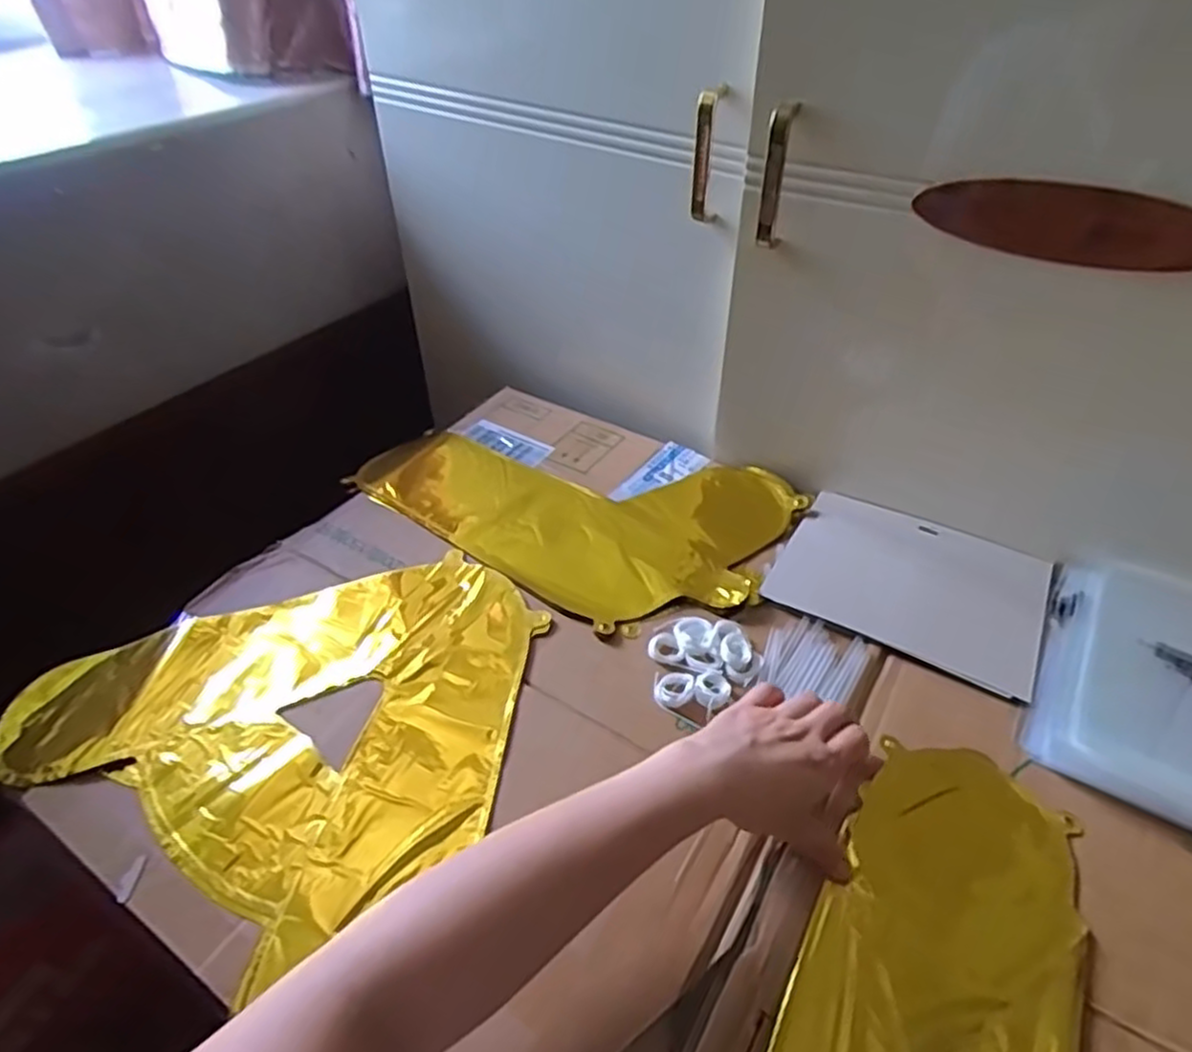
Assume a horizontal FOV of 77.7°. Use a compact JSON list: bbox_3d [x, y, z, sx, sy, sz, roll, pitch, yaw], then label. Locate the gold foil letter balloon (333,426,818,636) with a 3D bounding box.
[{"bbox_3d":[-0.028,-0.029,0.706,0.393,0.011,0.232,23,46,29],"label":"gold foil letter balloon"}]

